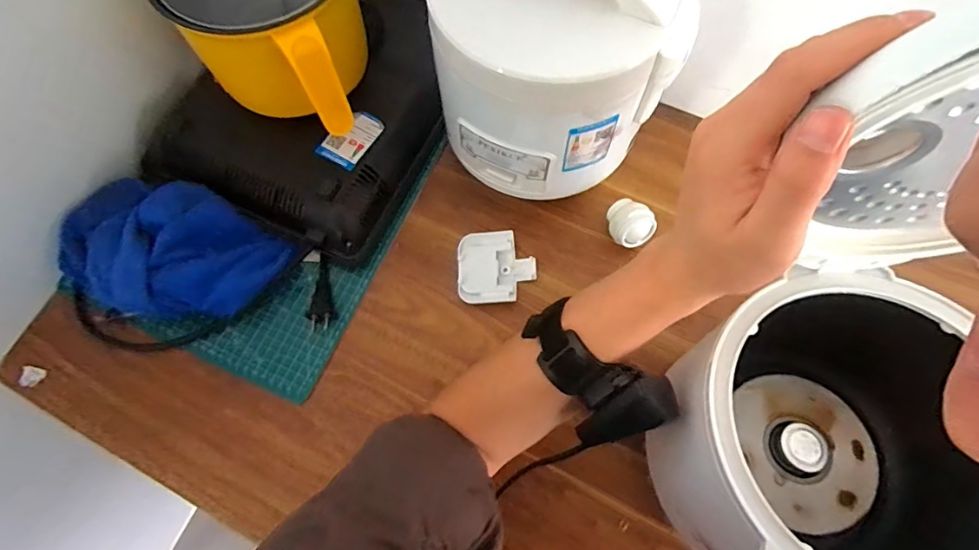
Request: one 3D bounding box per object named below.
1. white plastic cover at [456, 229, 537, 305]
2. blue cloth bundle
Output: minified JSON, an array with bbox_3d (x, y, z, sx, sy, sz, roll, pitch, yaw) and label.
[{"bbox_3d":[0.007,-0.007,0.512,0.078,0.011,0.073,-2,71,0],"label":"white plastic cover"},{"bbox_3d":[-0.313,-0.023,0.483,0.205,0.070,0.120,16,72,6],"label":"blue cloth bundle"}]

